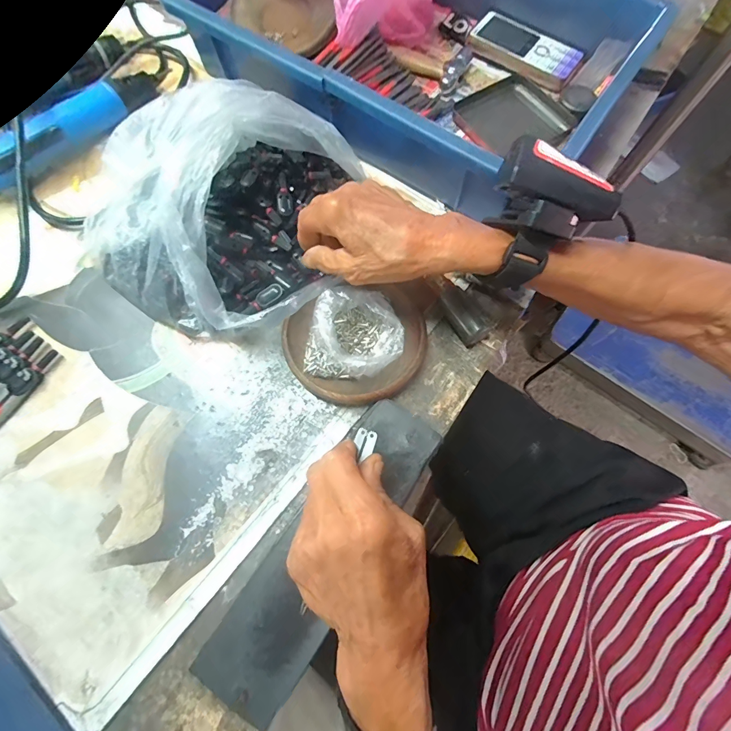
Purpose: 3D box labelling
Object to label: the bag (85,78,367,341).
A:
[{"bbox_3d":[-0.119,-0.126,0.306,0.178,0.082,0.179,13,72,4],"label":"bag"}]

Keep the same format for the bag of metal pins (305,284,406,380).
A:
[{"bbox_3d":[-0.008,-0.027,0.305,0.076,0.038,0.078,7,70,2],"label":"bag of metal pins"}]

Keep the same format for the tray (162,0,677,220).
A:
[{"bbox_3d":[0.051,-0.336,0.396,0.419,0.078,0.305,37,73,12],"label":"tray"}]

